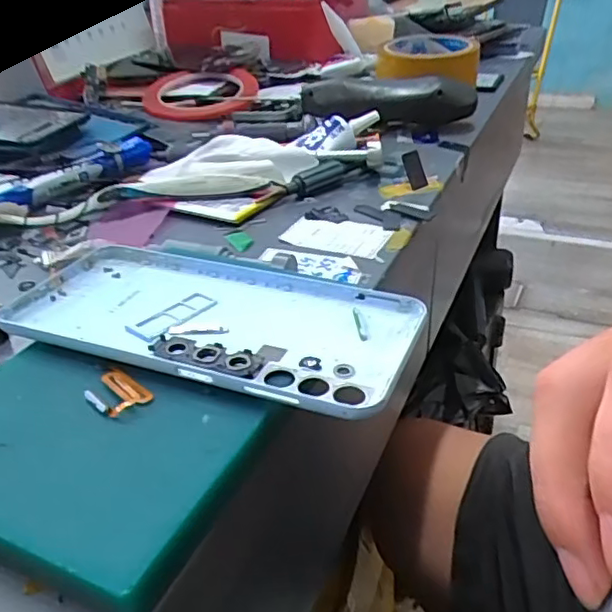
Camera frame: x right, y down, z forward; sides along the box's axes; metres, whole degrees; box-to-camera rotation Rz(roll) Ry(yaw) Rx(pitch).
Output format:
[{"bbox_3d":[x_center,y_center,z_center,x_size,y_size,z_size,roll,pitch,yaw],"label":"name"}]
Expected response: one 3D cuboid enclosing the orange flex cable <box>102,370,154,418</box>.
[{"bbox_3d":[-0.065,0.029,0.219,0.015,0.004,0.023,-20,35,-25],"label":"orange flex cable"}]

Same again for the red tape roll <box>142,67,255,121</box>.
[{"bbox_3d":[-0.104,-0.201,0.584,0.109,0.025,0.120,-3,31,0],"label":"red tape roll"}]

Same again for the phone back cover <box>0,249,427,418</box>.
[{"bbox_3d":[-0.040,0.005,0.253,0.168,0.008,0.077,10,34,21],"label":"phone back cover"}]

